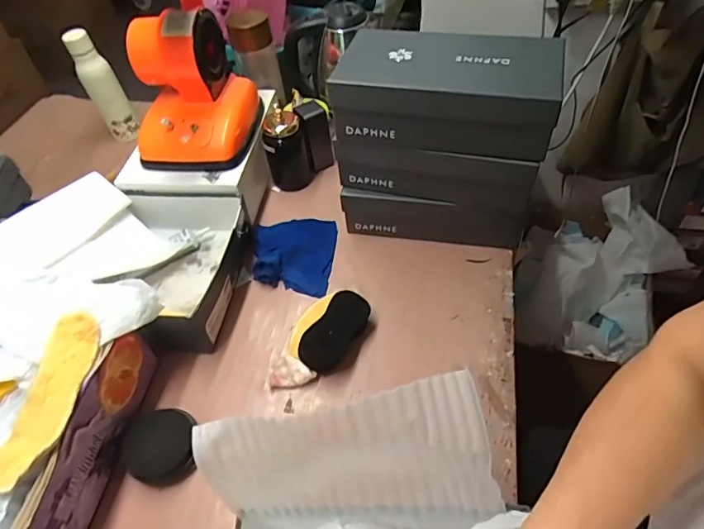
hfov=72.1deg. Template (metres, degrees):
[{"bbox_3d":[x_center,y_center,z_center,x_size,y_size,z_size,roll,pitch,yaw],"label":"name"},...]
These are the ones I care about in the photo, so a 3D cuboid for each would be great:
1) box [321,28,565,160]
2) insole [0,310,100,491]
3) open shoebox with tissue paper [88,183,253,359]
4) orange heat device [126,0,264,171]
[{"bbox_3d":[0.132,-0.246,0.679,0.286,0.105,0.144,10,52,12],"label":"box"},{"bbox_3d":[-0.336,0.146,0.542,0.069,0.025,0.198,4,51,7],"label":"insole"},{"bbox_3d":[-0.312,0.001,0.783,0.255,0.095,0.258,2,51,6],"label":"open shoebox with tissue paper"},{"bbox_3d":[-0.274,-0.301,0.808,0.178,0.200,0.187,0,51,5],"label":"orange heat device"}]

